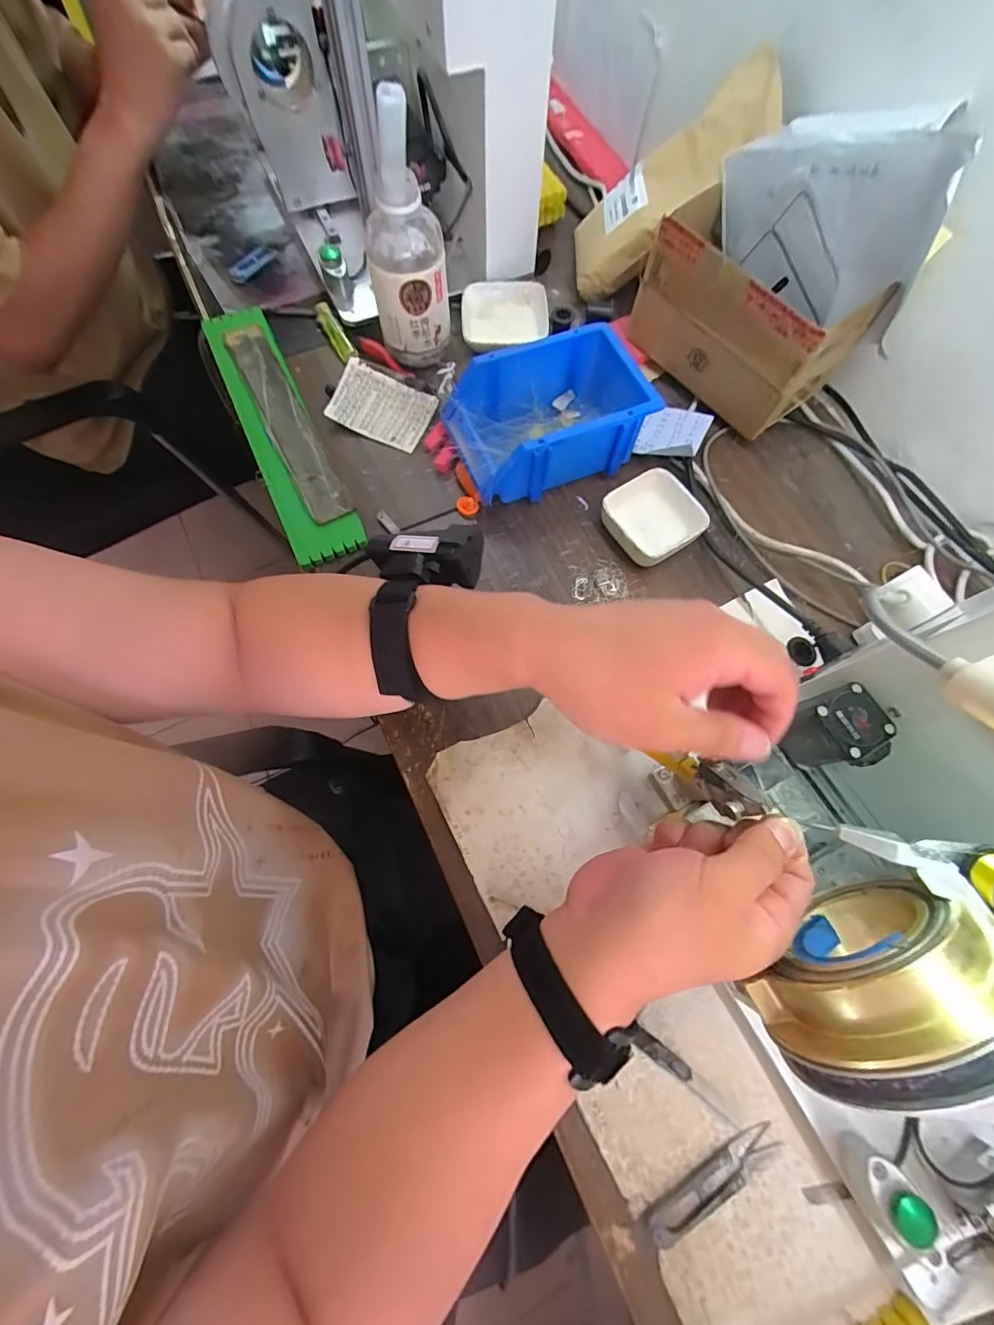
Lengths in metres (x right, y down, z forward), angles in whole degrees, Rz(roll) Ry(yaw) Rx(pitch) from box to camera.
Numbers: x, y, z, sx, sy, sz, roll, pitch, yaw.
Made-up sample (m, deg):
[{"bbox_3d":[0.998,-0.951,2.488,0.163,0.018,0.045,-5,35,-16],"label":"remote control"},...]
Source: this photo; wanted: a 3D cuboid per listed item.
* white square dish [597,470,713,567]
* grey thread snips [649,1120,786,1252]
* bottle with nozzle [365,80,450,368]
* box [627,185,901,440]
[{"bbox_3d":[0.149,-0.139,0.468,0.088,0.026,0.083,-34,76,-12],"label":"white square dish"},{"bbox_3d":[0.145,0.349,0.320,0.101,0.007,0.021,-28,74,-10],"label":"grey thread snips"},{"bbox_3d":[-0.090,-0.400,0.462,0.075,0.204,0.066,-9,59,-4],"label":"bottle with nozzle"},{"bbox_3d":[0.248,-0.347,0.486,0.105,0.125,0.196,-39,77,-13],"label":"box"}]

